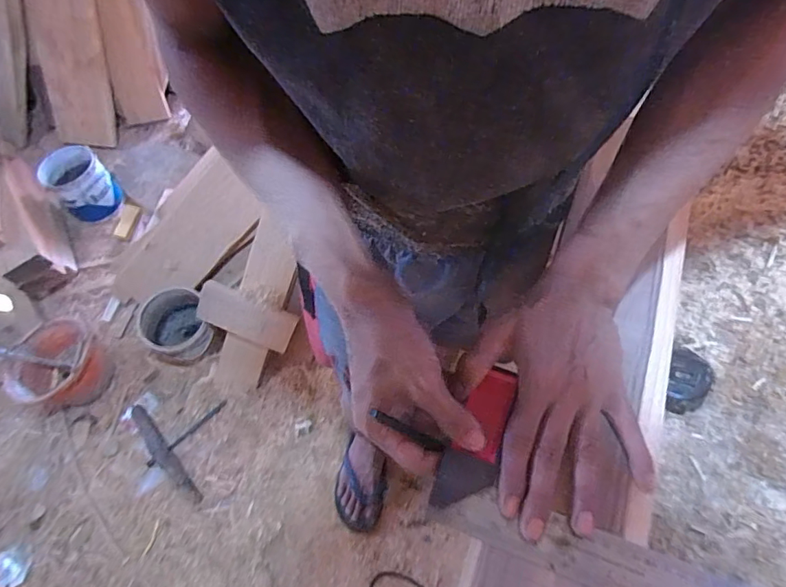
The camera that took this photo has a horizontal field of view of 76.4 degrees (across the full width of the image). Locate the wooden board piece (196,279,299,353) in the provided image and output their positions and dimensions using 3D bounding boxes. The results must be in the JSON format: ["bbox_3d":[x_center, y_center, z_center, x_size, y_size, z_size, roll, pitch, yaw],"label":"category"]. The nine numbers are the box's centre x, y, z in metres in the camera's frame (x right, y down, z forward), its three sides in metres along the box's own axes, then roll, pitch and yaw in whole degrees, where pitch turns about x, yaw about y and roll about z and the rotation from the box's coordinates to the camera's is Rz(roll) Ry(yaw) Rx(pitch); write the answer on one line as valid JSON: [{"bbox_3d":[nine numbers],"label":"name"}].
[{"bbox_3d":[-0.377,0.055,1.253,0.259,0.036,0.104,23,69,7],"label":"wooden board piece"}]

